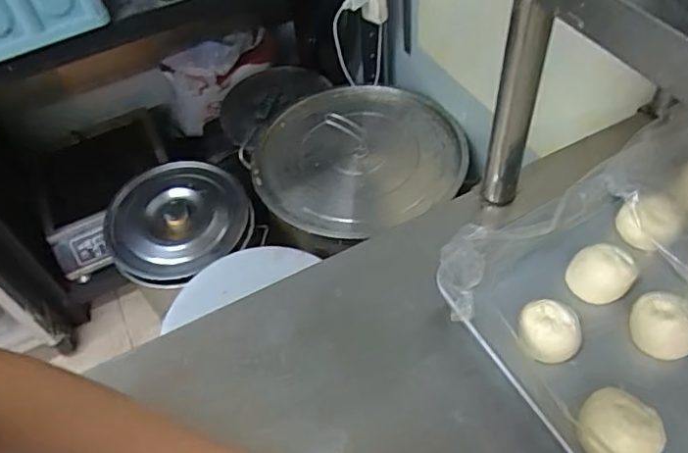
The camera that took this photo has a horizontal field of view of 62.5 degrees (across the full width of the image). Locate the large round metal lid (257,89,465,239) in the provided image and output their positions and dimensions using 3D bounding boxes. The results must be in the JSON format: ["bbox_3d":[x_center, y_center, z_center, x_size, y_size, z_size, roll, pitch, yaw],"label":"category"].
[{"bbox_3d":[0.025,-0.164,1.255,0.476,0.054,0.419,-1,52,4],"label":"large round metal lid"}]

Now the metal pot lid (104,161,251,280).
[{"bbox_3d":[-0.381,-0.026,1.290,0.322,0.047,0.307,-3,52,3],"label":"metal pot lid"}]

